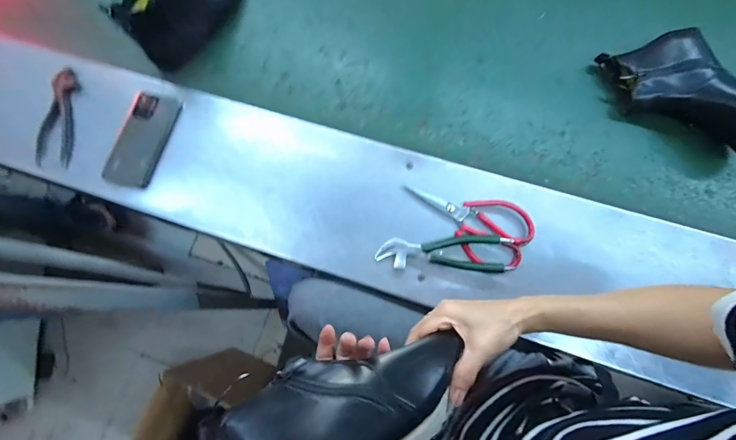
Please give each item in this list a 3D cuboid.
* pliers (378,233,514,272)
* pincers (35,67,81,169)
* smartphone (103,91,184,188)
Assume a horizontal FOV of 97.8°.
[{"bbox_3d":[0.110,0.046,0.479,0.190,0.037,0.056,3,73,3],"label":"pliers"},{"bbox_3d":[-0.558,-0.186,0.573,0.065,0.021,0.191,-5,73,0],"label":"pincers"},{"bbox_3d":[-0.388,-0.140,0.551,0.082,0.014,0.170,15,77,-2],"label":"smartphone"}]

